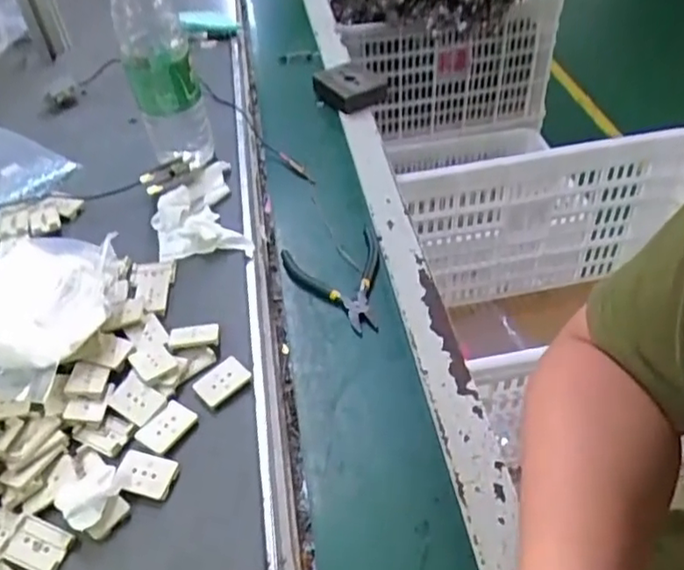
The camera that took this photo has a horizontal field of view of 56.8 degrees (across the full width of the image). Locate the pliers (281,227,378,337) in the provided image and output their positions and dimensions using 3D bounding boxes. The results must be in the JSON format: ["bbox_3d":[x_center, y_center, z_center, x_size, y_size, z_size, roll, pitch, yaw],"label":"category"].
[{"bbox_3d":[0.007,-0.004,0.585,0.093,0.010,0.121,-19,46,-15],"label":"pliers"}]

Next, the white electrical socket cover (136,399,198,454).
[{"bbox_3d":[-0.122,0.099,0.442,0.027,0.008,0.038,23,50,26],"label":"white electrical socket cover"}]

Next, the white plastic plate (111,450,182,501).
[{"bbox_3d":[-0.130,0.126,0.420,0.038,0.010,0.027,7,45,11],"label":"white plastic plate"}]

